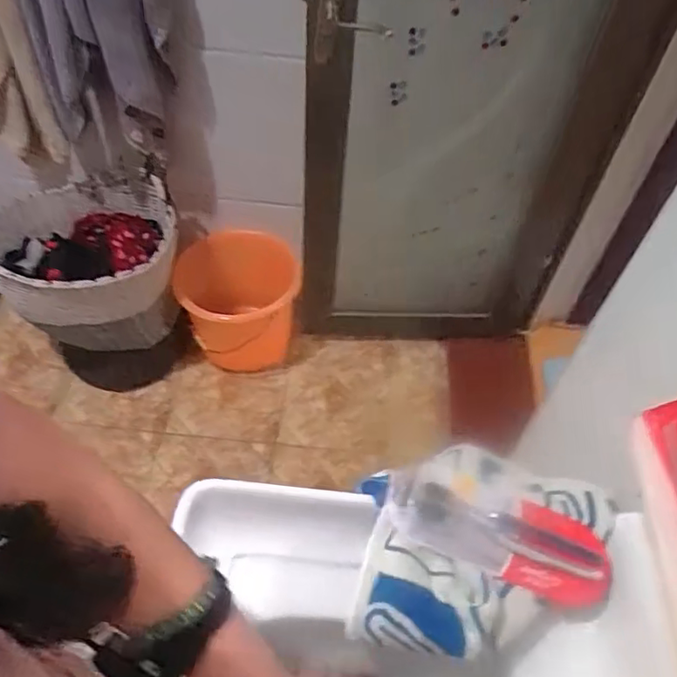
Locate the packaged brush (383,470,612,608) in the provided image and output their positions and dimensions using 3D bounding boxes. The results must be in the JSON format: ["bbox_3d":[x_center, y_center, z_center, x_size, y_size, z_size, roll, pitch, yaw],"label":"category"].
[{"bbox_3d":[0.157,0.192,0.580,0.223,0.044,0.081,13,52,6],"label":"packaged brush"}]

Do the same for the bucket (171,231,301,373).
[{"bbox_3d":[-0.275,-0.097,1.671,0.327,0.314,0.368,-9,53,-11],"label":"bucket"}]

